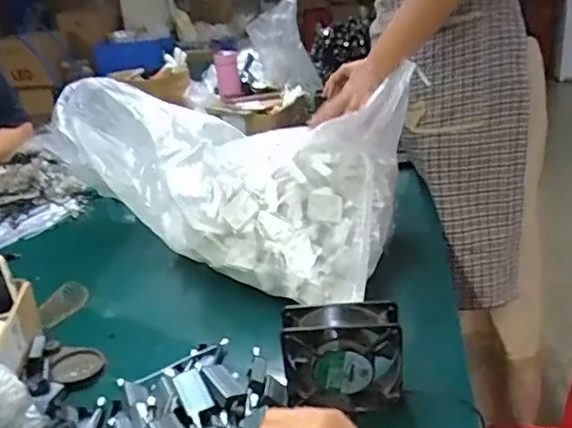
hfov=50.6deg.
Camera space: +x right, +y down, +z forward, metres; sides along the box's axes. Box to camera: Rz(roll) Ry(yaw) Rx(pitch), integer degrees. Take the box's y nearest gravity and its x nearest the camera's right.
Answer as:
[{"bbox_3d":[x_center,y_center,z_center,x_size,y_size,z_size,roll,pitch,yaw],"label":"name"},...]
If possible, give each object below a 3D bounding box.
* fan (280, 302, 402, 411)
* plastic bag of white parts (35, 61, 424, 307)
[{"bbox_3d":[0.057,0.151,0.628,0.119,0.114,0.045,-3,23,3],"label":"fan"},{"bbox_3d":[-0.118,-0.083,1.013,0.643,0.232,0.291,13,29,35],"label":"plastic bag of white parts"}]

